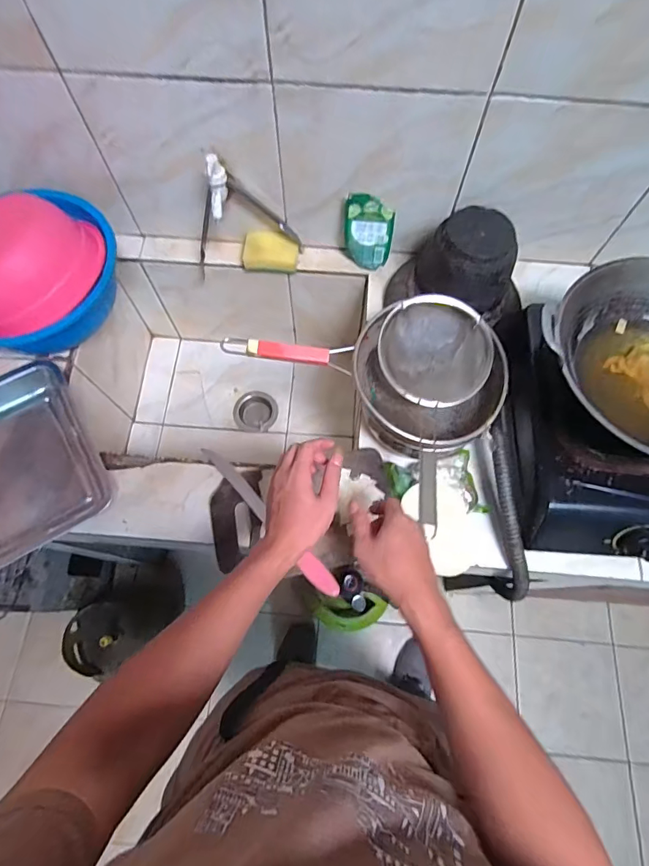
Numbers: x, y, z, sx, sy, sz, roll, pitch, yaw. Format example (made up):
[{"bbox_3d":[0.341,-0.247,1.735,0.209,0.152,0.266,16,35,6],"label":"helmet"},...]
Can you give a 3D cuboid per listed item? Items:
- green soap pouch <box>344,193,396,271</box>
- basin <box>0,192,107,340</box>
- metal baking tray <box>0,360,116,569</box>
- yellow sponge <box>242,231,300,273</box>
[{"bbox_3d":[0.085,-0.377,0.820,0.087,0.137,0.028,0,50,11],"label":"green soap pouch"},{"bbox_3d":[-0.499,-0.285,0.720,0.242,0.081,0.242,0,69,0],"label":"basin"},{"bbox_3d":[-0.502,0.050,0.712,0.249,0.068,0.298,-31,73,-11],"label":"metal baking tray"},{"bbox_3d":[-0.106,-0.356,0.871,0.106,0.075,0.030,2,34,2],"label":"yellow sponge"}]

